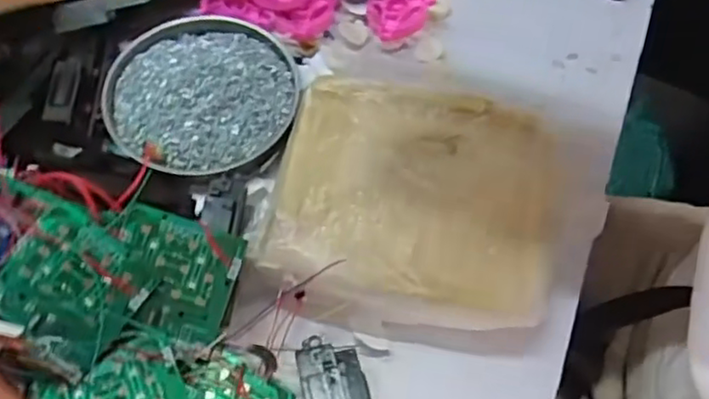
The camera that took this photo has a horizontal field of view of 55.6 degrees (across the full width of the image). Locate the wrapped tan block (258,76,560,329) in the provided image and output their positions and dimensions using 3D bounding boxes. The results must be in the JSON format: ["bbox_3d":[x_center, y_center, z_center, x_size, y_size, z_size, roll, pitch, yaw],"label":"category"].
[{"bbox_3d":[0.041,-0.003,0.440,0.181,0.037,0.164,9,62,2],"label":"wrapped tan block"}]

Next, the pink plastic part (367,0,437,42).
[{"bbox_3d":[0.035,-0.148,0.533,0.049,0.022,0.052,1,62,-2],"label":"pink plastic part"}]

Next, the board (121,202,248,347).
[{"bbox_3d":[-0.106,0.045,0.395,0.069,0.007,0.068,18,84,-6],"label":"board"}]

